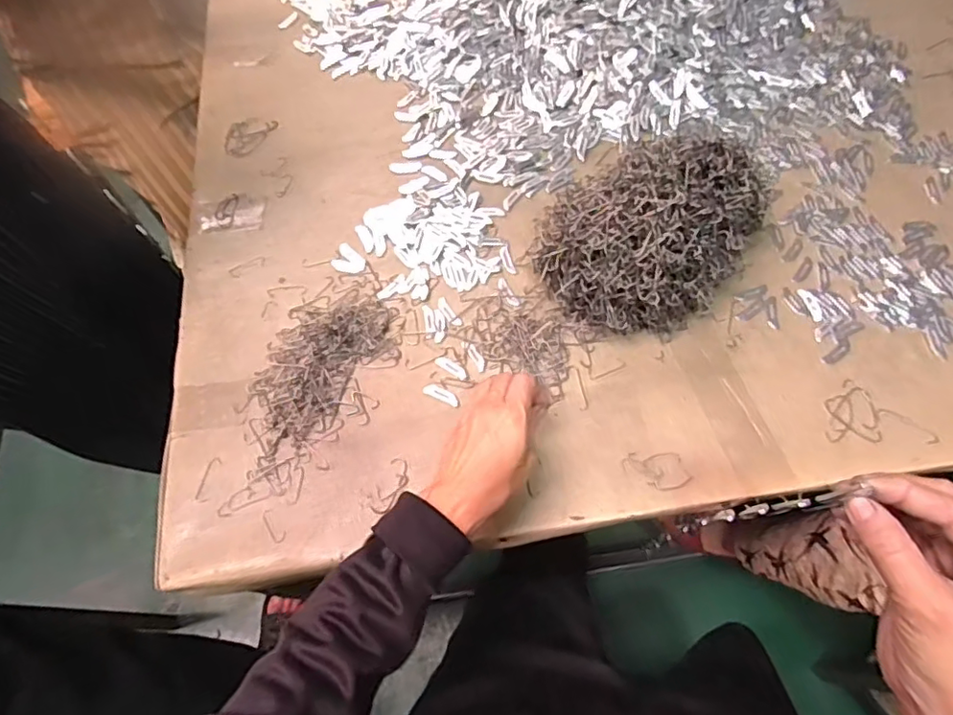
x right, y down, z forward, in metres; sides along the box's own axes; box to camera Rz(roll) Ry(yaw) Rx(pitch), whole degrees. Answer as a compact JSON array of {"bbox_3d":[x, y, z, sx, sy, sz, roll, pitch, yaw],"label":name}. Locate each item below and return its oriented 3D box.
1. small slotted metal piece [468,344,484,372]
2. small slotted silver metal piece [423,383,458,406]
[{"bbox_3d":[0.000,-0.001,0.562,0.010,0.004,0.030,-27,66,-9],"label":"small slotted metal piece"},{"bbox_3d":[-0.033,0.034,0.547,0.037,0.004,0.012,23,68,14],"label":"small slotted silver metal piece"}]

